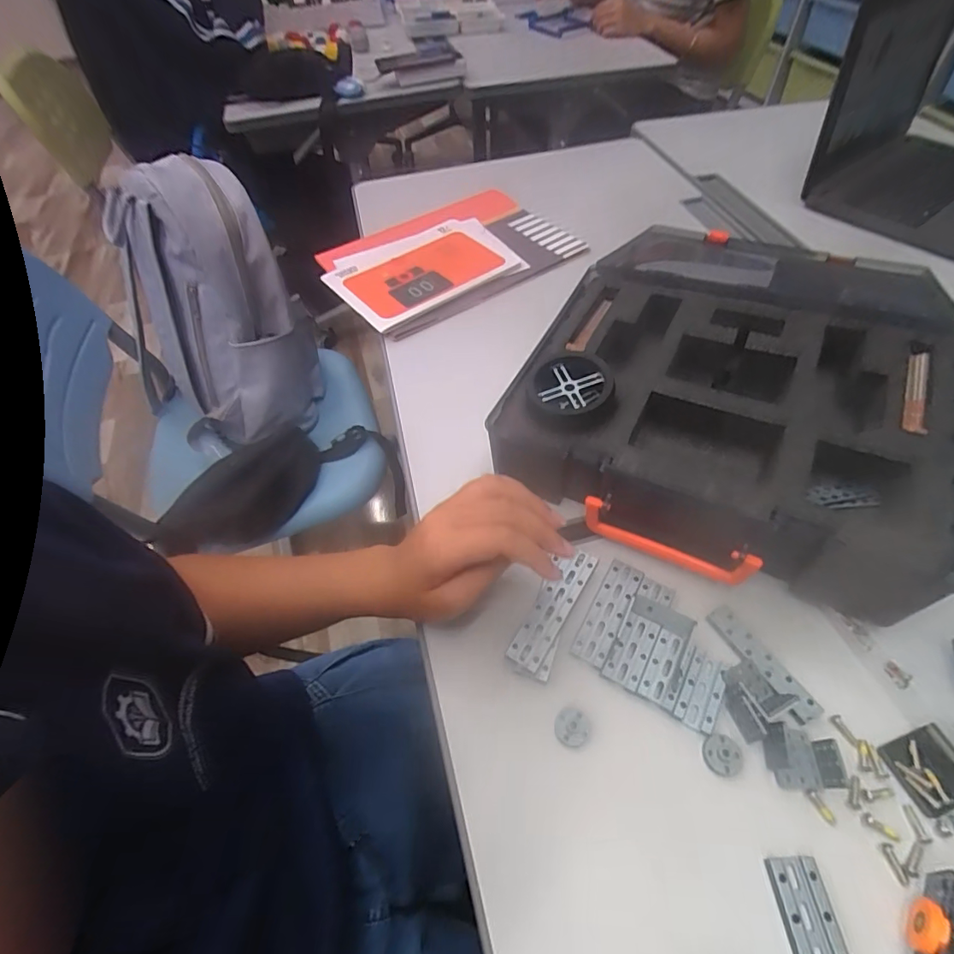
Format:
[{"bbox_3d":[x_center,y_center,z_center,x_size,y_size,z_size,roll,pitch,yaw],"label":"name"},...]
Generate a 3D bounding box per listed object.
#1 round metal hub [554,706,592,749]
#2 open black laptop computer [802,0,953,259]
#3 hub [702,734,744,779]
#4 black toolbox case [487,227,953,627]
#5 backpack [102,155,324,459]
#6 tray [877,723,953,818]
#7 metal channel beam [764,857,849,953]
[{"bbox_3d":[0.060,0.157,0.310,0.022,0.008,0.022,-3,53,3],"label":"round metal hub"},{"bbox_3d":[0.604,-0.458,0.598,0.302,0.216,0.256,-34,59,-21],"label":"open black laptop computer"},{"bbox_3d":[0.147,0.166,0.295,0.023,0.004,0.022,-3,53,3],"label":"hub"},{"bbox_3d":[0.202,-0.074,0.417,0.300,0.084,0.310,19,57,18],"label":"black toolbox case"},{"bbox_3d":[-0.385,-0.253,0.756,0.207,0.393,0.175,-5,29,1],"label":"backpack"},{"bbox_3d":[0.264,0.169,0.287,0.042,0.005,0.037,-18,53,-8],"label":"tray"},{"bbox_3d":[0.168,0.229,0.246,0.026,0.005,0.063,-4,53,2],"label":"metal channel beam"}]

